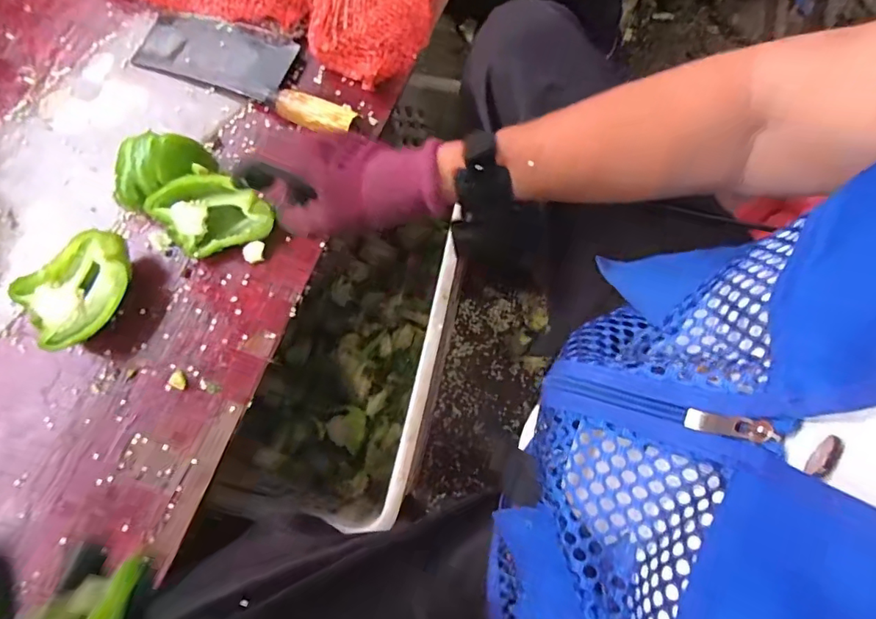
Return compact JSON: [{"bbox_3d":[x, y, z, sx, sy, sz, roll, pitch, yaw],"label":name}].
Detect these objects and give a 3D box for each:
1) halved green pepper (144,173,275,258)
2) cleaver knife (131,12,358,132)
[{"bbox_3d":[-0.208,-0.090,0.468,0.100,0.027,0.067,-17,110,-7],"label":"halved green pepper"},{"bbox_3d":[-0.187,-0.252,0.515,0.253,0.032,0.087,24,78,7],"label":"cleaver knife"}]

